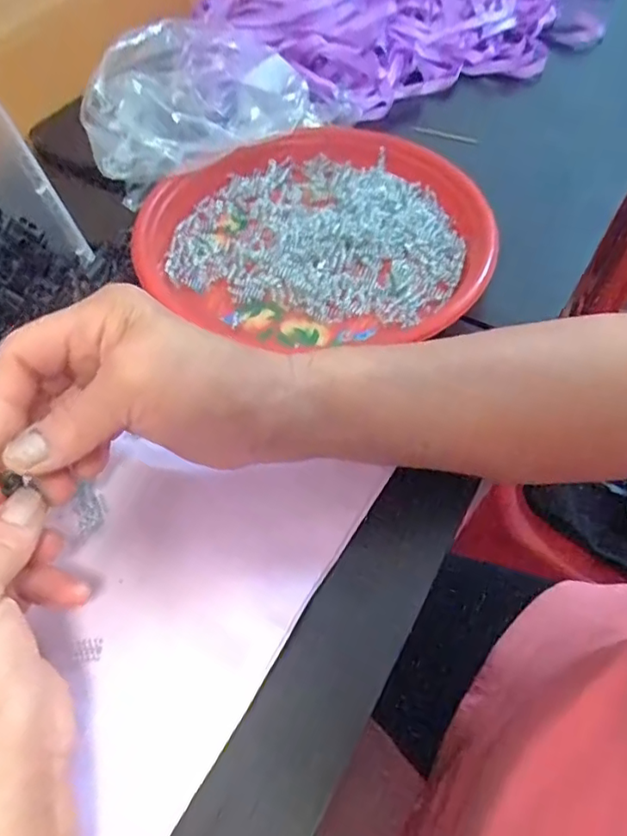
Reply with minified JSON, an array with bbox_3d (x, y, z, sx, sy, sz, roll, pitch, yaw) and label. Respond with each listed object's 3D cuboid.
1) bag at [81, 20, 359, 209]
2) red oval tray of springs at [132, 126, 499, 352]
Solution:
[{"bbox_3d":[-0.081,-0.253,0.446,0.191,0.076,0.107,-35,61,-19],"label":"bag"},{"bbox_3d":[-0.004,-0.138,0.410,0.225,0.033,0.200,-9,56,-2],"label":"red oval tray of springs"}]

